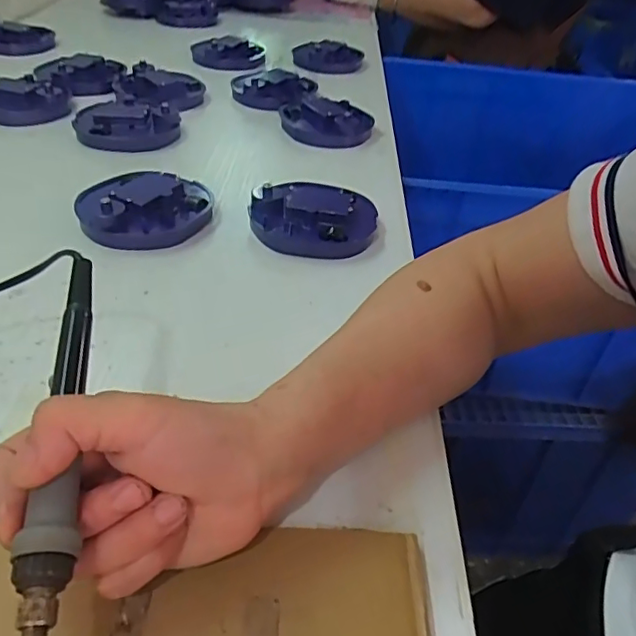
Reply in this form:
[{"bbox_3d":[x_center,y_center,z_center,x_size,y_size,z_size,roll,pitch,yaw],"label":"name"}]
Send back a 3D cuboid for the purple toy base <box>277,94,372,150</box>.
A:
[{"bbox_3d":[0.010,-0.234,0.696,0.109,0.032,0.121,6,39,-1],"label":"purple toy base"}]

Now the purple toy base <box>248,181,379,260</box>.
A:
[{"bbox_3d":[-0.004,-0.087,0.507,0.106,0.032,0.091,-1,39,-8],"label":"purple toy base"}]

